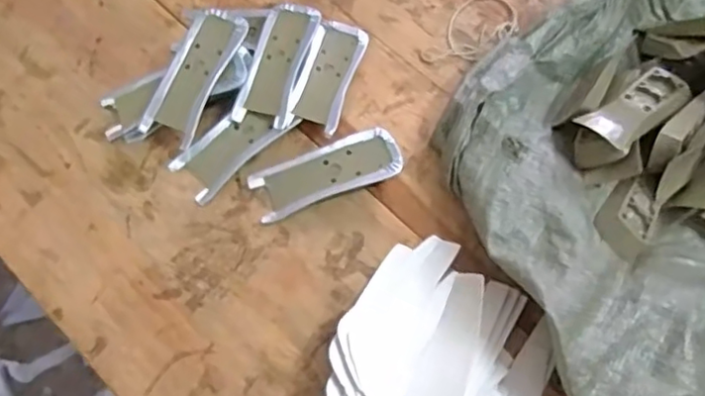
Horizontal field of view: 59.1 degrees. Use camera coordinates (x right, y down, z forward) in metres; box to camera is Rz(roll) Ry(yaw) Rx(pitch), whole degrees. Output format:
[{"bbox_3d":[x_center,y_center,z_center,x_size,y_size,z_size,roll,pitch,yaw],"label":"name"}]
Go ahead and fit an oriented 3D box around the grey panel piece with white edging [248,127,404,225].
[{"bbox_3d":[-0.020,-0.020,0.494,0.118,0.016,0.043,-18,66,-13],"label":"grey panel piece with white edging"}]

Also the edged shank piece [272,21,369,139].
[{"bbox_3d":[-0.022,-0.102,0.525,0.044,0.011,0.118,18,62,1],"label":"edged shank piece"}]

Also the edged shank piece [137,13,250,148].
[{"bbox_3d":[-0.125,-0.100,0.499,0.046,0.018,0.115,24,80,10],"label":"edged shank piece"}]

